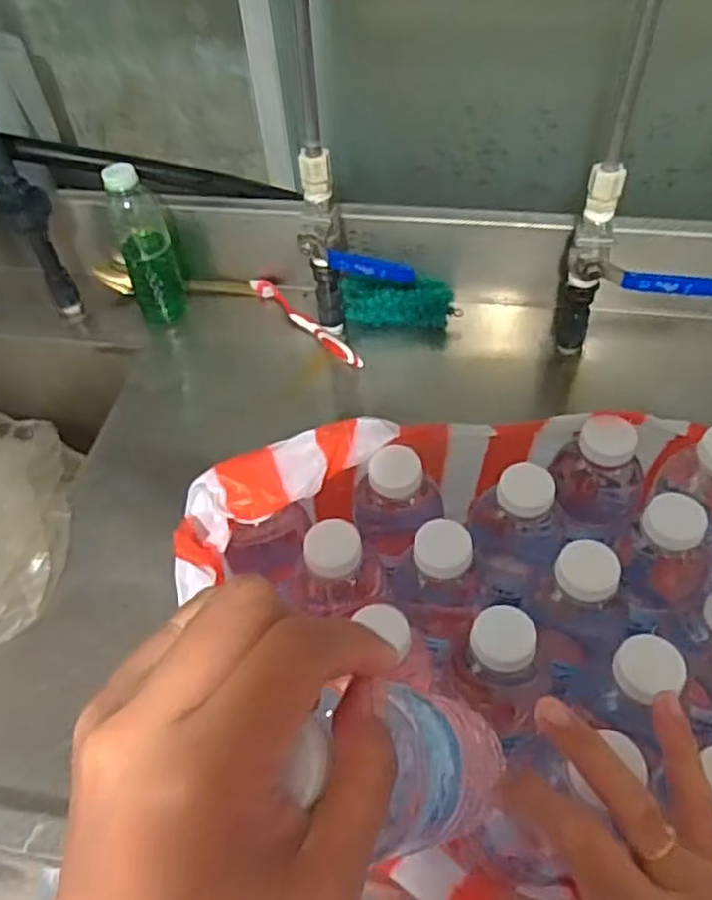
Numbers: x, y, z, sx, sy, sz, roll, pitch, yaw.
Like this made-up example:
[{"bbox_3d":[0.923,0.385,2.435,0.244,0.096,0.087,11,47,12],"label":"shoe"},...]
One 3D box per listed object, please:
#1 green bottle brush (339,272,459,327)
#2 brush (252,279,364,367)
[{"bbox_3d":[0.048,-0.164,0.769,0.119,0.041,0.055,1,51,5],"label":"green bottle brush"},{"bbox_3d":[-0.056,-0.140,0.783,0.019,0.009,0.186,-33,56,-21],"label":"brush"}]

